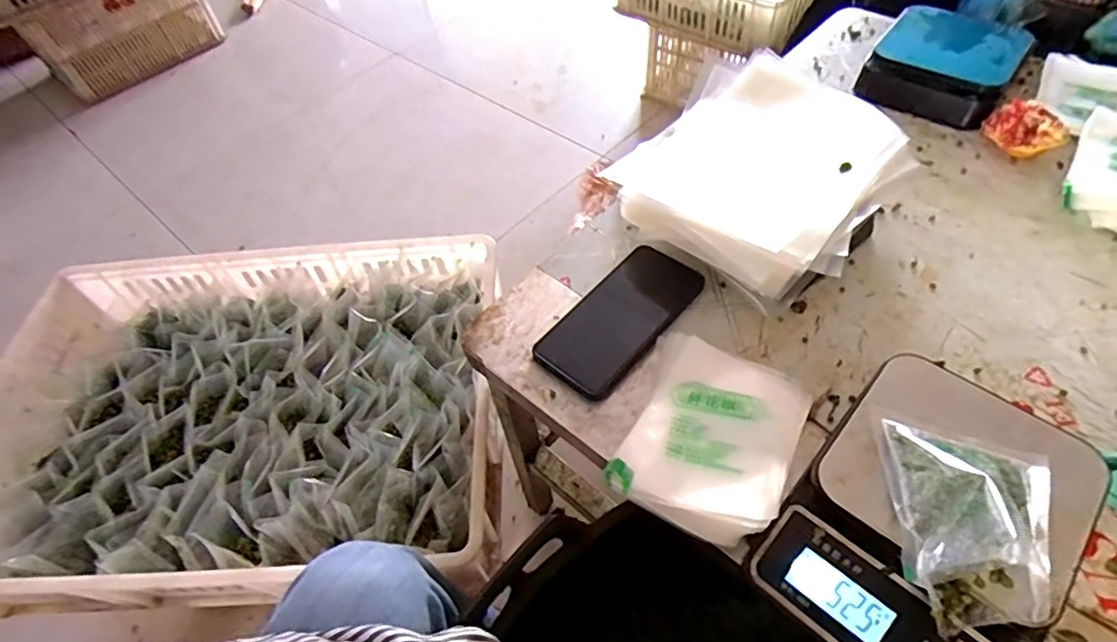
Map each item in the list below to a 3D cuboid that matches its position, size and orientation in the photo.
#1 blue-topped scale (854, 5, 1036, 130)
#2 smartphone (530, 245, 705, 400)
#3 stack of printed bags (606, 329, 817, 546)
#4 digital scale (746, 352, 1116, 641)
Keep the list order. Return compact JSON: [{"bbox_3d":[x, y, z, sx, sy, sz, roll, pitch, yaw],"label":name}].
[{"bbox_3d":[0.466,-0.312,0.716,0.147,0.050,0.153,30,61,25],"label":"blue-topped scale"},{"bbox_3d":[0.059,-0.006,0.545,0.080,0.012,0.170,33,63,26],"label":"smartphone"},{"bbox_3d":[0.118,0.089,0.460,0.124,0.030,0.150,22,58,21],"label":"stack of printed bags"},{"bbox_3d":[0.249,0.133,0.397,0.150,0.060,0.211,35,64,27],"label":"digital scale"}]

